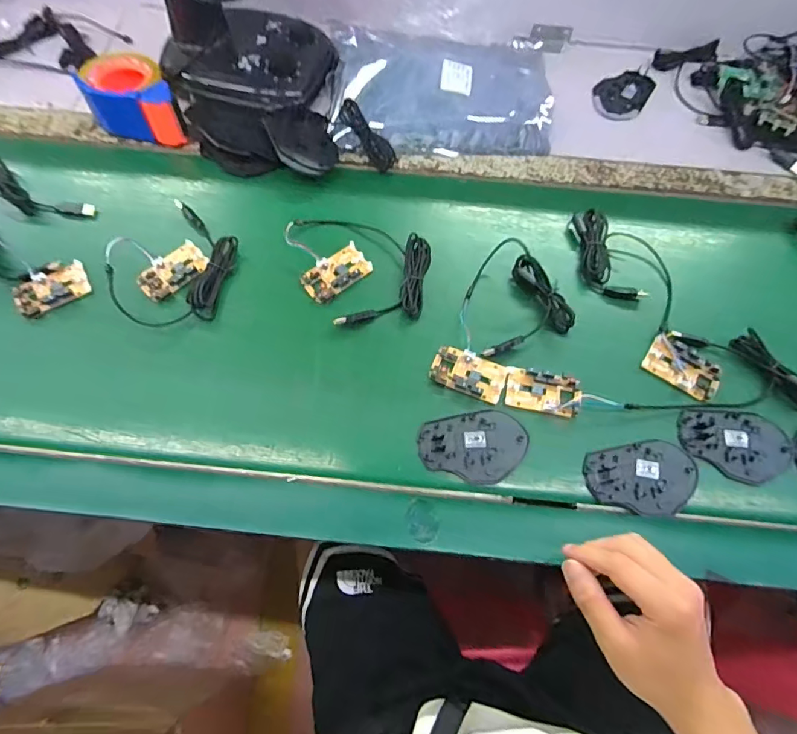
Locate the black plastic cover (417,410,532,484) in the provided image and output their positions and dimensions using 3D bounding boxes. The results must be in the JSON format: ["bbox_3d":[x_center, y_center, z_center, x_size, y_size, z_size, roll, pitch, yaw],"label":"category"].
[{"bbox_3d":[0.076,0.080,0.478,0.106,0.007,0.070,-8,69,-7],"label":"black plastic cover"}]

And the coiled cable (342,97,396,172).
[{"bbox_3d":[-0.039,-0.295,0.612,0.025,0.017,0.097,-40,101,-13],"label":"coiled cable"}]

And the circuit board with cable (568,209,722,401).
[{"bbox_3d":[0.280,-0.080,0.544,0.088,0.025,0.250,-20,71,-11],"label":"circuit board with cable"}]

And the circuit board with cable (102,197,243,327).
[{"bbox_3d":[-0.246,-0.122,0.539,0.127,0.044,0.160,13,68,2],"label":"circuit board with cable"}]

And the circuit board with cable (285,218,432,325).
[{"bbox_3d":[-0.043,-0.120,0.550,0.159,0.021,0.146,-8,70,-2],"label":"circuit board with cable"}]

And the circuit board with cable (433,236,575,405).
[{"bbox_3d":[0.122,-0.049,0.511,0.117,0.034,0.182,26,69,7],"label":"circuit board with cable"}]

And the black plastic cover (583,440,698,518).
[{"bbox_3d":[0.238,0.110,0.465,0.106,0.004,0.069,-8,69,-7],"label":"black plastic cover"}]

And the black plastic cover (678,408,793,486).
[{"bbox_3d":[0.337,0.076,0.474,0.106,0.004,0.072,17,68,4],"label":"black plastic cover"}]

